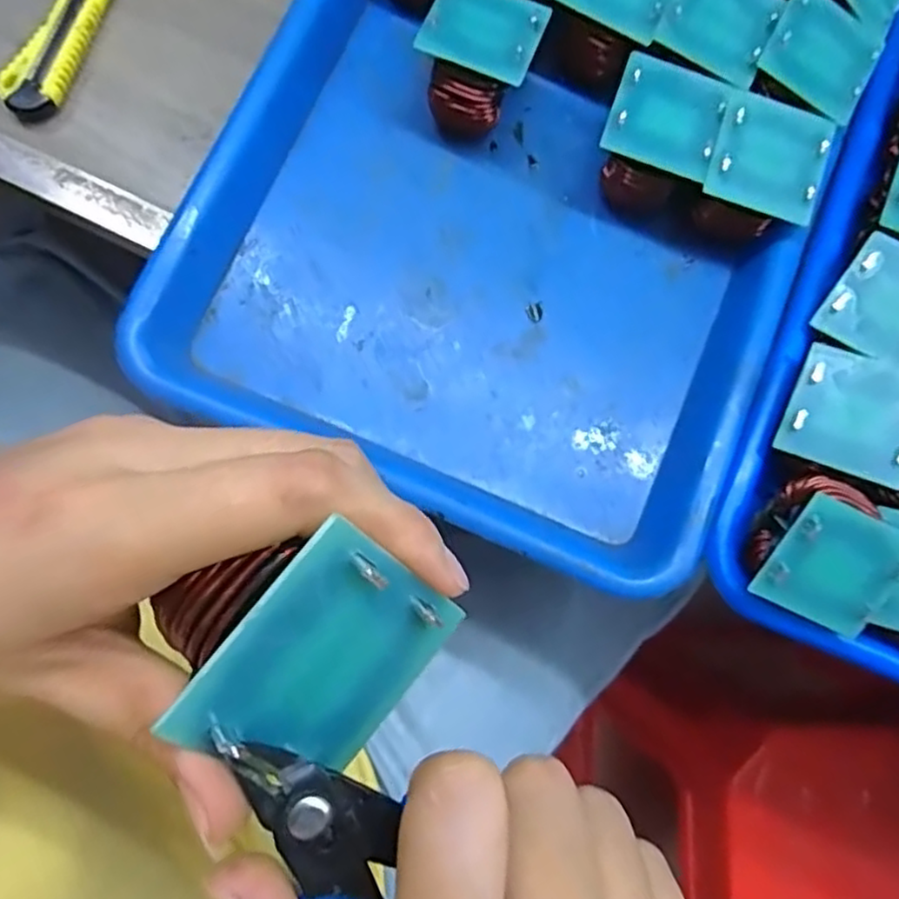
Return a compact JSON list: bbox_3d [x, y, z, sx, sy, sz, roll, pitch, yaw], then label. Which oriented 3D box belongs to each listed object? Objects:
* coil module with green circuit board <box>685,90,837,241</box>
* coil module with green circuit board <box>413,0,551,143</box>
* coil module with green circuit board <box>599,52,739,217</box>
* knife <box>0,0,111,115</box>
[{"bbox_3d":[0.131,-0.118,0.300,0.049,0.049,0.046,17,80,0],"label":"coil module with green circuit board"},{"bbox_3d":[0.013,-0.173,0.304,0.048,0.050,0.049,19,80,0],"label":"coil module with green circuit board"},{"bbox_3d":[0.089,-0.134,0.303,0.048,0.048,0.048,20,80,0],"label":"coil module with green circuit board"},{"bbox_3d":[-0.171,-0.220,0.321,0.020,0.014,0.139,18,81,0],"label":"knife"}]

